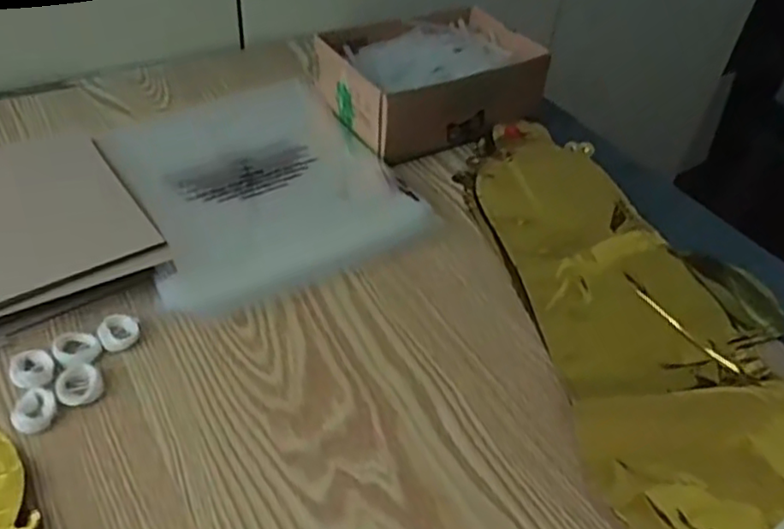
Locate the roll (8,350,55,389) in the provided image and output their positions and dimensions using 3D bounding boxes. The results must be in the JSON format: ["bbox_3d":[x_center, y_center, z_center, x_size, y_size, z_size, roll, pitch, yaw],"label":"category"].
[{"bbox_3d":[-0.215,0.063,0.402,0.023,0.005,0.028,-17,48,-23],"label":"roll"}]

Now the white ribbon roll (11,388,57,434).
[{"bbox_3d":[-0.205,0.083,0.385,0.023,0.005,0.027,-11,46,-18],"label":"white ribbon roll"}]

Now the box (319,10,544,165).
[{"bbox_3d":[0.033,-0.175,0.630,0.189,0.064,0.146,-20,50,-25],"label":"box"}]

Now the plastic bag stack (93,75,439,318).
[{"bbox_3d":[-0.112,-0.072,0.552,0.200,0.015,0.233,-21,50,-26],"label":"plastic bag stack"}]

